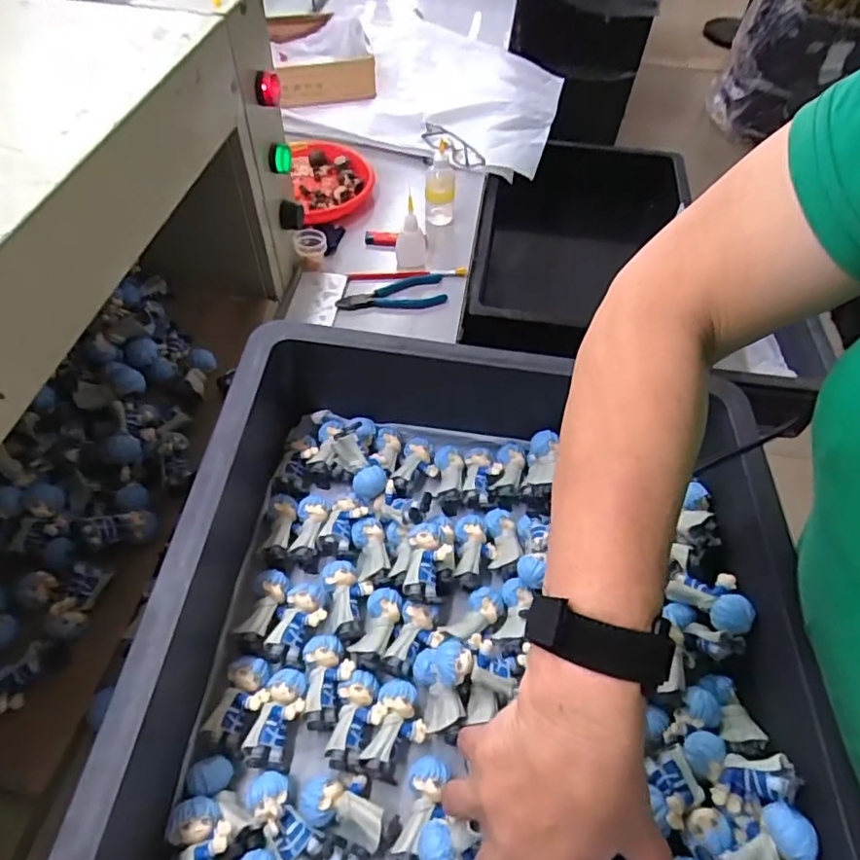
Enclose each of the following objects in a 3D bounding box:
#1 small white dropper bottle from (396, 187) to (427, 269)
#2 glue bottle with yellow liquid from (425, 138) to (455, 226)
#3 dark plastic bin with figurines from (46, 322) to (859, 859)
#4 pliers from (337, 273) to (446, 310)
[{"bbox_3d":[-0.023,-0.246,0.696,0.037,0.080,0.035,0,55,-2],"label":"small white dropper bottle"},{"bbox_3d":[0.014,-0.326,0.750,0.039,0.106,0.038,5,55,1],"label":"glue bottle with yellow liquid"},{"bbox_3d":[0.024,0.161,0.358,0.417,0.124,0.599,4,55,1],"label":"dark plastic bin with figurines"},{"bbox_3d":[-0.045,-0.161,0.683,0.130,0.014,0.050,-13,57,-11],"label":"pliers"}]

